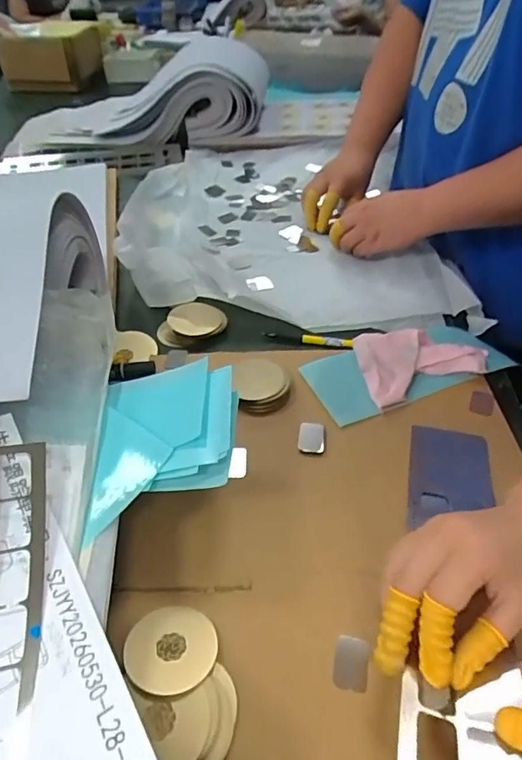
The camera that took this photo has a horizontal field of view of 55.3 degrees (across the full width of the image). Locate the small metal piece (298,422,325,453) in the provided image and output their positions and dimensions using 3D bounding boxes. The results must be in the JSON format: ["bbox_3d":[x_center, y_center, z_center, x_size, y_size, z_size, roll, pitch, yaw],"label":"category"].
[{"bbox_3d":[0.048,0.053,0.471,0.024,0.007,0.034,4,43,5],"label":"small metal piece"}]

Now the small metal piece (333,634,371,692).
[{"bbox_3d":[0.061,0.189,0.334,0.023,0.004,0.032,10,44,11],"label":"small metal piece"}]

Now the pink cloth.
[{"bbox_3d":[0.167,-0.024,0.532,0.140,0.028,0.088,-16,45,-16],"label":"pink cloth"}]

